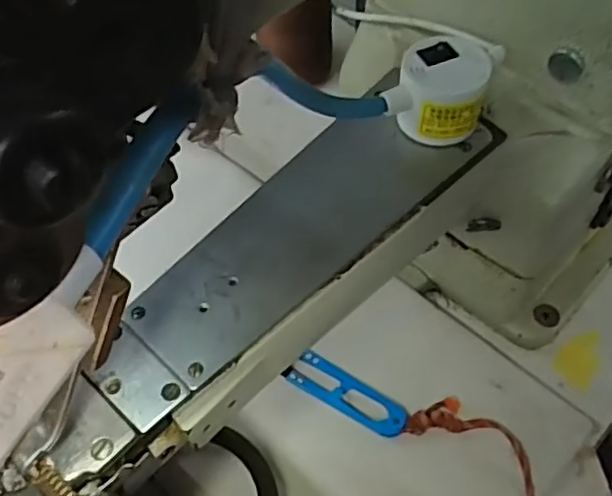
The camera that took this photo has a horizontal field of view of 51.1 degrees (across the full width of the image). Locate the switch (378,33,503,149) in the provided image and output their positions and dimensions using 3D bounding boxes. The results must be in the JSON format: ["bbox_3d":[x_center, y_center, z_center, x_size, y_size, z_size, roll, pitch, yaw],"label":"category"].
[{"bbox_3d":[0.058,-0.066,0.270,0.036,0.031,0.036,-2,56,3],"label":"switch"}]

